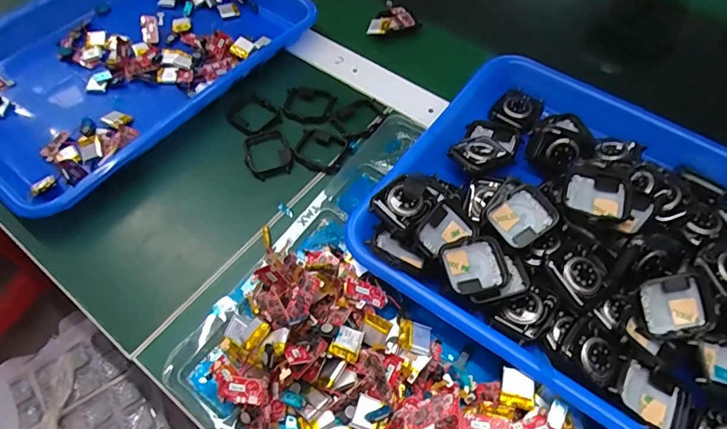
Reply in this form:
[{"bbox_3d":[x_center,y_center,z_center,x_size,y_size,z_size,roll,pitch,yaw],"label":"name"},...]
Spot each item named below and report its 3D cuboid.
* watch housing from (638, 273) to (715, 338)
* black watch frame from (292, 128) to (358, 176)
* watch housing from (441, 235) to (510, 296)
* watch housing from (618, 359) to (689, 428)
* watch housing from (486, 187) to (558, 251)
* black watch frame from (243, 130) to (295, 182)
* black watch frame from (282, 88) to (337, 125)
[{"bbox_3d":[0.189,0.056,0.283,0.042,0.010,0.036,-9,82,1],"label":"watch housing"},{"bbox_3d":[-0.034,-0.055,0.394,0.046,0.013,0.038,24,60,14],"label":"black watch frame"},{"bbox_3d":[0.073,0.033,0.300,0.040,0.015,0.035,-10,58,-7],"label":"watch housing"},{"bbox_3d":[0.169,0.106,0.271,0.038,0.015,0.035,26,61,15],"label":"watch housing"},{"bbox_3d":[0.108,0.003,0.316,0.041,0.011,0.036,-35,70,-10],"label":"watch housing"},{"bbox_3d":[-0.082,-0.052,0.396,0.039,0.011,0.046,-21,60,-14],"label":"black watch frame"},{"bbox_3d":[-0.052,-0.102,0.424,0.048,0.009,0.035,17,59,10],"label":"black watch frame"}]

